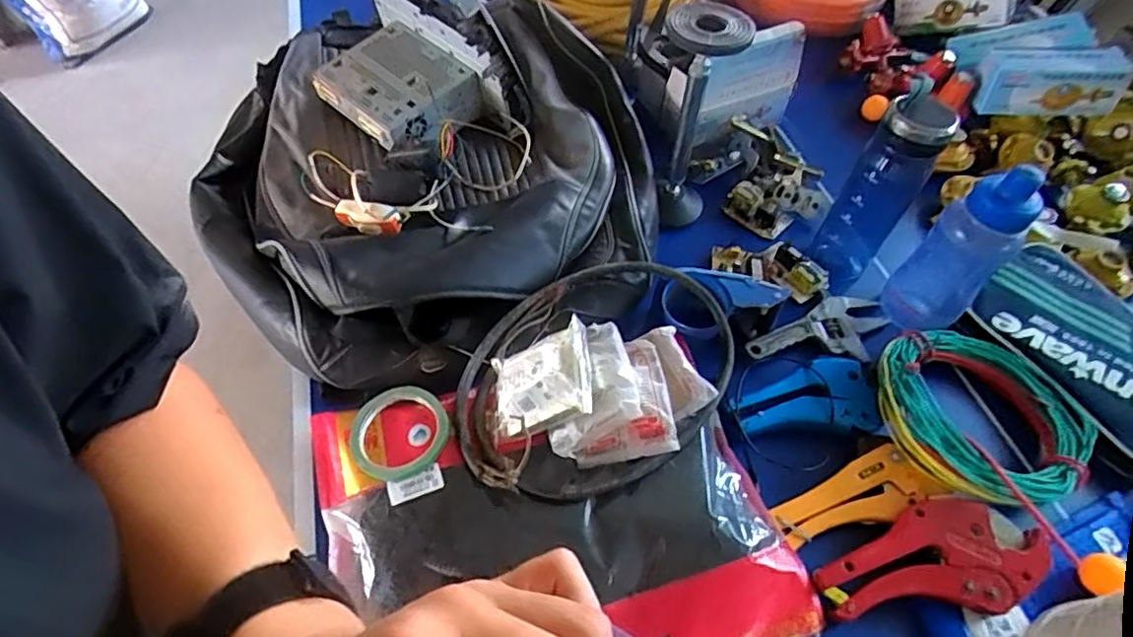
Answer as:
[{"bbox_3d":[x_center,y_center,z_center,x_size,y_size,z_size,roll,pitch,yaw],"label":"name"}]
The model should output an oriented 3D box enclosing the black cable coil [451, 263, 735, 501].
[{"bbox_3d":[0.035,0.051,0.635,0.331,0.025,0.232,-28,61,-22],"label":"black cable coil"}]

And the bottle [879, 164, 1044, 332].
[{"bbox_3d":[0.448,-0.078,0.687,0.081,0.200,0.084,-34,63,-24],"label":"bottle"}]

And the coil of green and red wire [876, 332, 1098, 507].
[{"bbox_3d":[0.452,0.095,0.656,0.222,0.045,0.209,-3,54,-6],"label":"coil of green and red wire"}]

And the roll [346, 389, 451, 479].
[{"bbox_3d":[-0.160,0.112,0.592,0.094,0.022,0.087,2,54,-2],"label":"roll"}]

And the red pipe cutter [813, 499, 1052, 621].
[{"bbox_3d":[0.334,0.218,0.563,0.205,0.027,0.096,0,54,-4],"label":"red pipe cutter"}]

